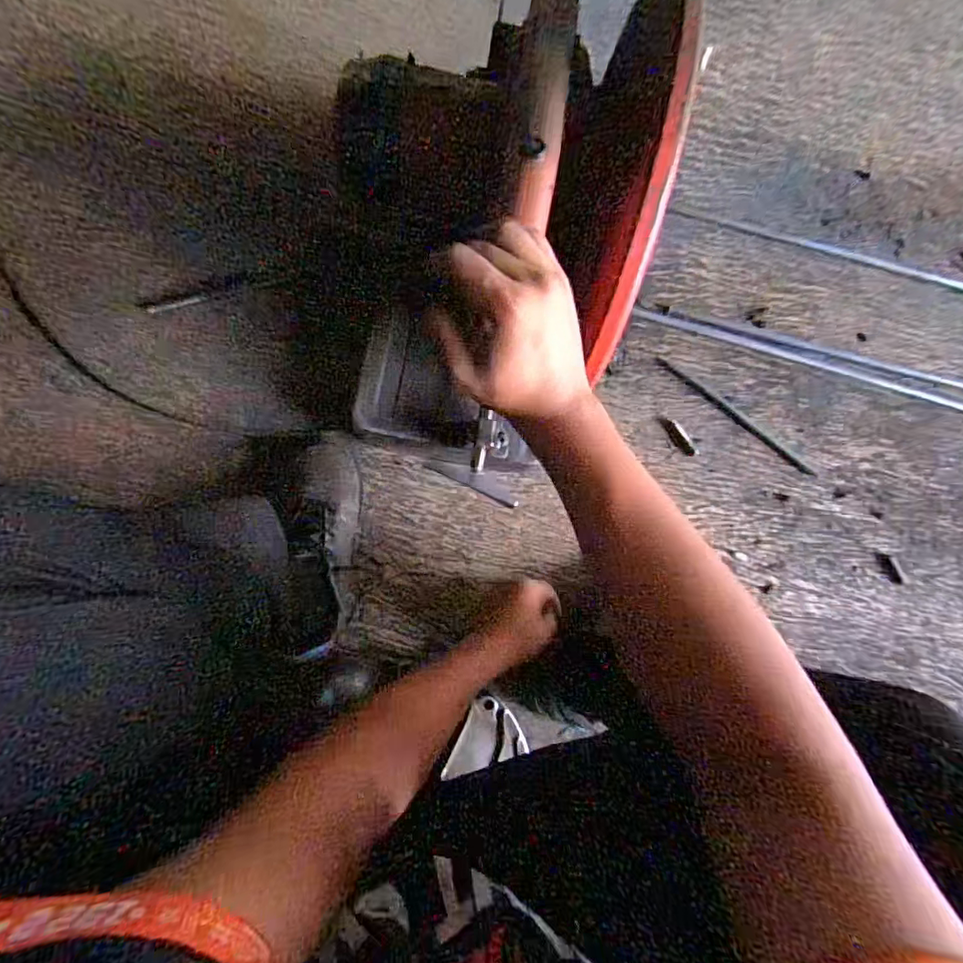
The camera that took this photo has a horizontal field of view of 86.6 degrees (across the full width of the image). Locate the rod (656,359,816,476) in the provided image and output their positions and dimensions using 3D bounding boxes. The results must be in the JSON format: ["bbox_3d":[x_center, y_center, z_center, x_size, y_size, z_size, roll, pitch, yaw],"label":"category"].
[{"bbox_3d":[0.372,-0.092,0.749,0.282,0.010,0.013,35,82,-3],"label":"rod"}]

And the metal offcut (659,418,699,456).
[{"bbox_3d":[0.288,-0.064,0.739,0.025,0.011,0.072,-40,91,-9],"label":"metal offcut"}]

